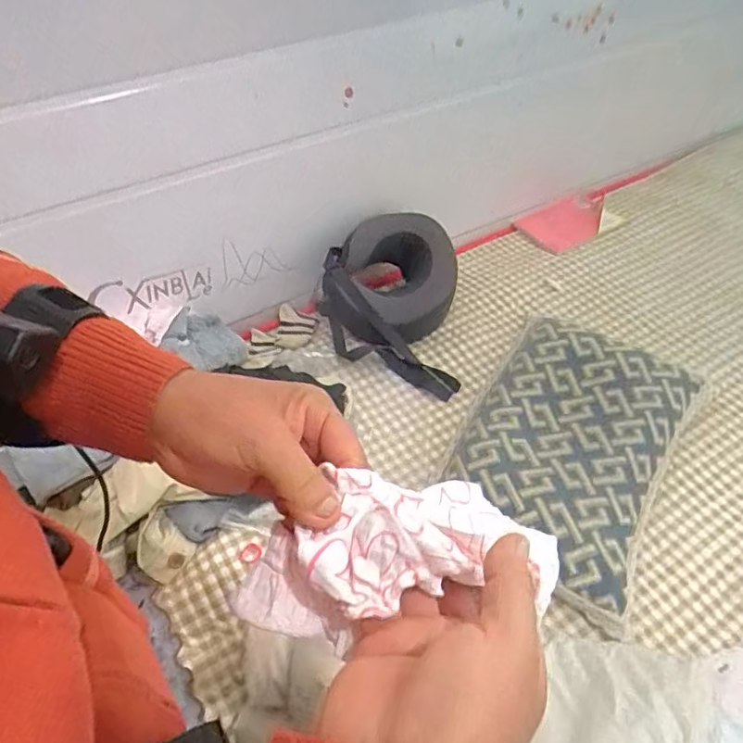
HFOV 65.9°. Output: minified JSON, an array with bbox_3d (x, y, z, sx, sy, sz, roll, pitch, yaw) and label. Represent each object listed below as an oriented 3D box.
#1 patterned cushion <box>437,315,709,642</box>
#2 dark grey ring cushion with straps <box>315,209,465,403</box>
[{"bbox_3d":[0.294,0.101,0.846,0.284,0.071,0.438,25,51,20],"label":"patterned cushion"},{"bbox_3d":[0.031,-0.123,0.994,0.232,0.138,0.290,3,47,0],"label":"dark grey ring cushion with straps"}]

